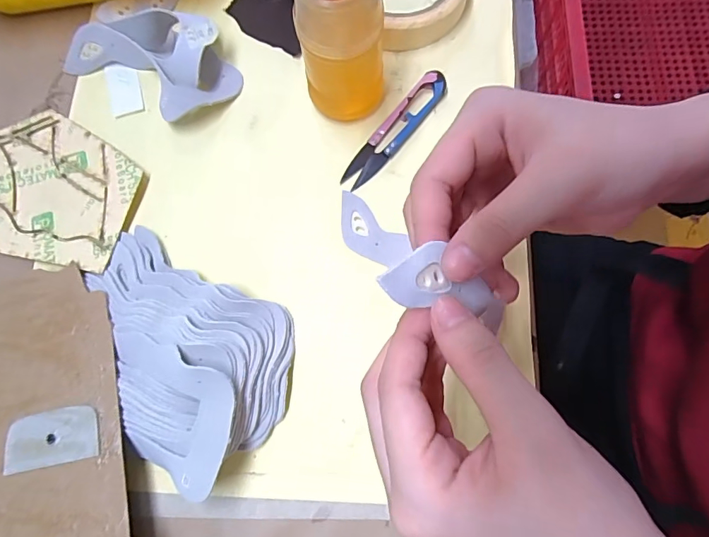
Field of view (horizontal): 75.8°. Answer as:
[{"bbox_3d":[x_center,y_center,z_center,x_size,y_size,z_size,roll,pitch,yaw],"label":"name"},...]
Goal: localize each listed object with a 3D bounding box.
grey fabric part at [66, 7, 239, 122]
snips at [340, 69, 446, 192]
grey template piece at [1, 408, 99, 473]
[{"bbox_3d":[-0.139,-0.149,0.316,0.117,0.034,0.069,30,75,10],"label":"grey fabric part"},{"bbox_3d":[0.028,-0.094,0.307,0.019,0.015,0.096,40,77,13],"label":"snips"},{"bbox_3d":[-0.167,0.093,0.249,0.050,0.004,0.028,-10,72,-2],"label":"grey template piece"}]

